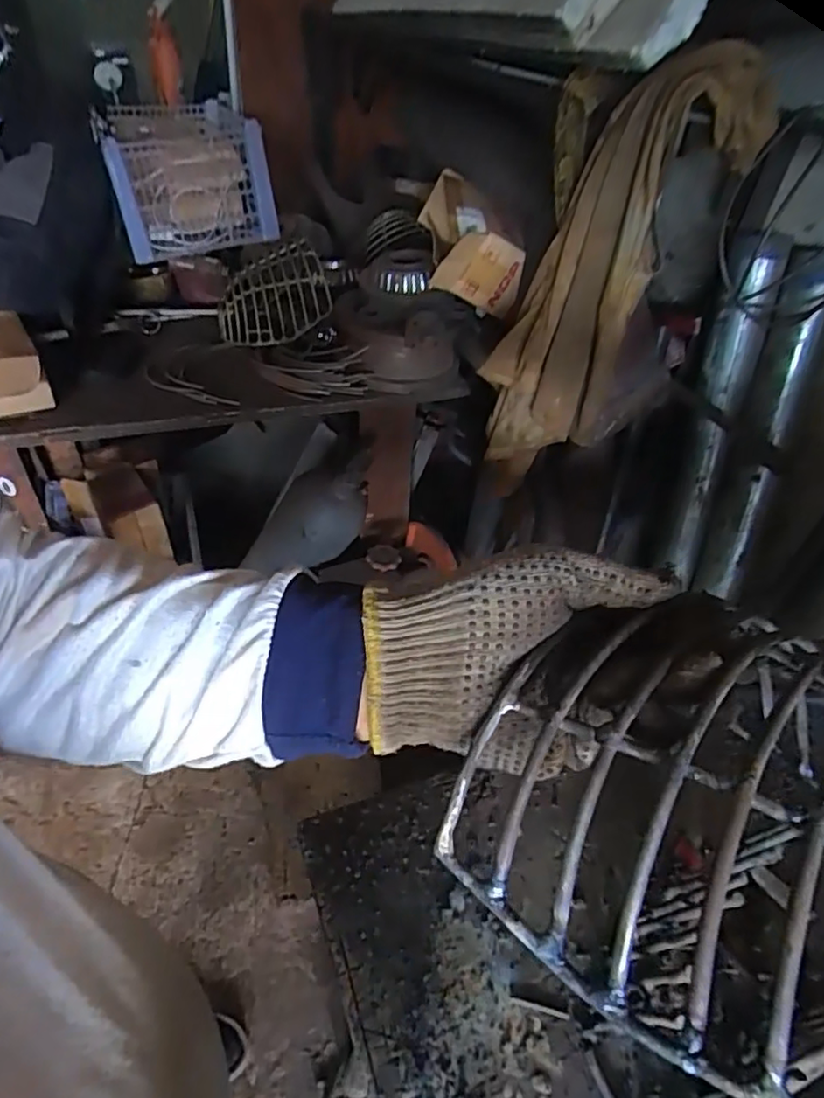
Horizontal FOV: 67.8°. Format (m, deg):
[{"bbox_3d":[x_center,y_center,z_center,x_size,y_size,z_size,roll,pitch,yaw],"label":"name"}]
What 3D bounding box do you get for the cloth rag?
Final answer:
[{"bbox_3d":[0.238,-0.326,0.788,0.237,0.474,0.134,20,45,14],"label":"cloth rag"}]

